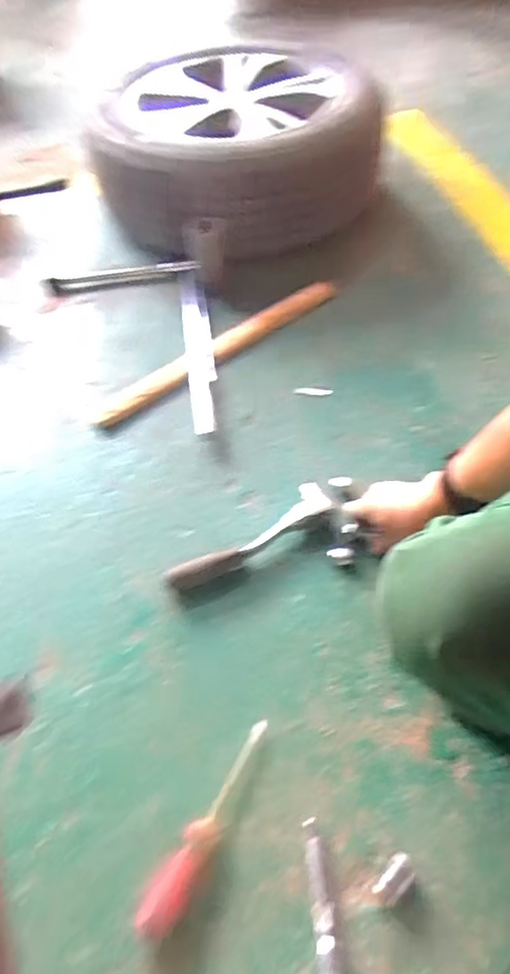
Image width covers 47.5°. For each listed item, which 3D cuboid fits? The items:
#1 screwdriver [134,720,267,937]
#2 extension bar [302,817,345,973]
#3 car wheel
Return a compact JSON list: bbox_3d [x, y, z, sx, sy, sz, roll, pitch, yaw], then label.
[{"bbox_3d":[-0.045,0.338,0.591,0.037,0.034,0.214,24,59,18],"label":"screwdriver"},{"bbox_3d":[0.063,0.387,0.552,0.022,0.028,0.124,-5,55,-1],"label":"extension bar"},{"bbox_3d":[-0.015,-0.734,1.251,0.562,0.219,0.588,4,55,5],"label":"car wheel"}]

